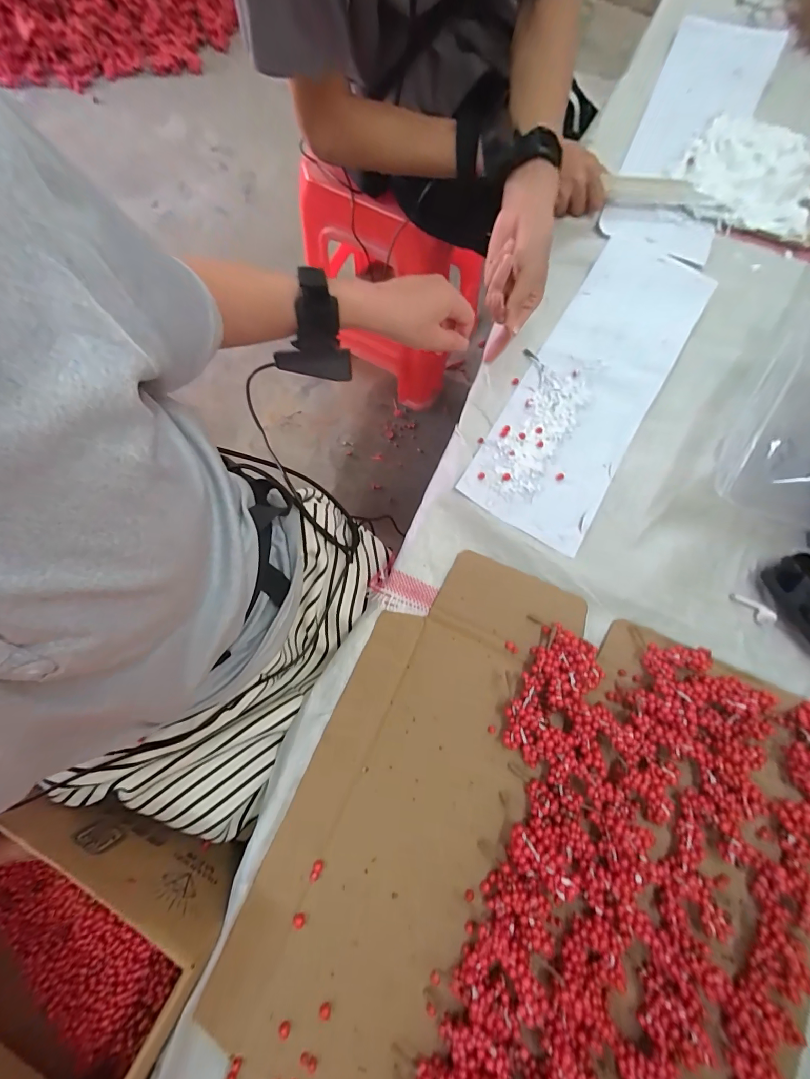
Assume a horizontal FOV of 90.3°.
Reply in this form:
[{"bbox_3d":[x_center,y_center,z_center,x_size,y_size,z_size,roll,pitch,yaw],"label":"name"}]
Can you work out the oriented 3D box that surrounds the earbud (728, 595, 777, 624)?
[{"bbox_3d":[0.359,0.071,0.413,0.043,0.013,0.013,39,80,10],"label":"earbud"}]

